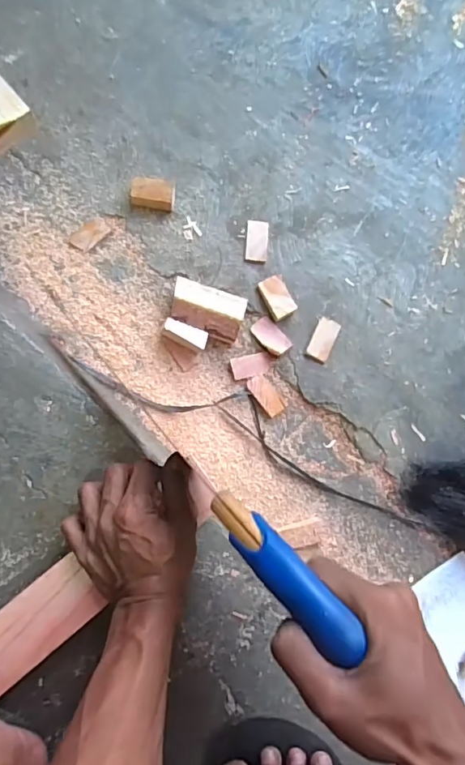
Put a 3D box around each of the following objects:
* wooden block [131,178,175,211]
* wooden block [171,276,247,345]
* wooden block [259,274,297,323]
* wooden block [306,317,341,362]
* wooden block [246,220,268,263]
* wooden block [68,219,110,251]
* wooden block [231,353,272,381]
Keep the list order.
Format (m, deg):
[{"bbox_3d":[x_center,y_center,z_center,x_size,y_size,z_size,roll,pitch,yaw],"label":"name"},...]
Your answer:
[{"bbox_3d":[-0.106,-0.251,0.657,0.056,0.026,0.030,5,81,-3],"label":"wooden block"},{"bbox_3d":[-0.032,-0.092,0.641,0.096,0.038,0.059,17,81,-2],"label":"wooden block"},{"bbox_3d":[0.061,-0.113,0.658,0.037,0.018,0.058,-24,84,-7],"label":"wooden block"},{"bbox_3d":[0.120,-0.057,0.653,0.029,0.004,0.055,25,81,0],"label":"wooden block"},{"bbox_3d":[0.034,-0.194,0.673,0.029,0.008,0.058,5,81,-3],"label":"wooden block"},{"bbox_3d":[-0.190,-0.197,0.654,0.051,0.006,0.029,-41,86,-8],"label":"wooden block"},{"bbox_3d":[0.026,-0.022,0.647,0.053,0.005,0.030,-14,83,-5],"label":"wooden block"}]

